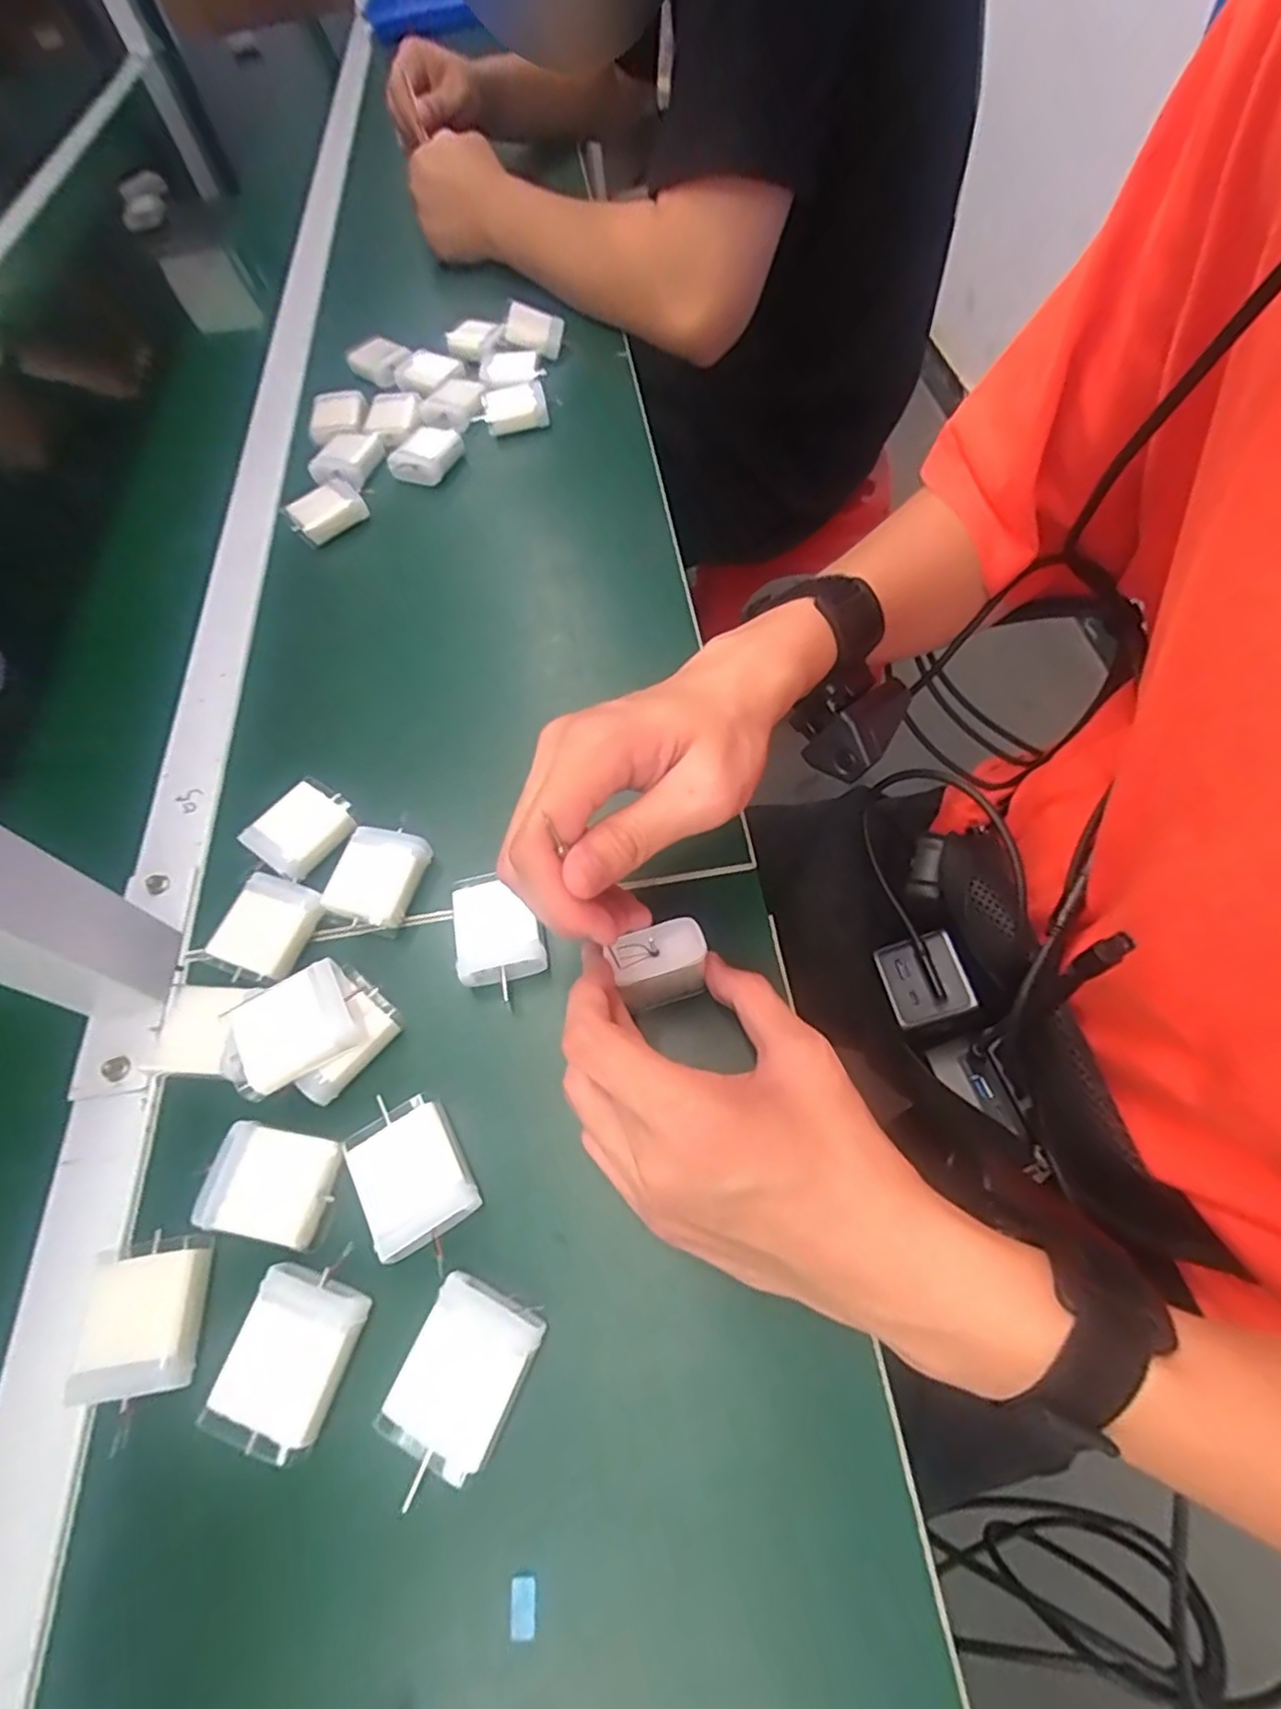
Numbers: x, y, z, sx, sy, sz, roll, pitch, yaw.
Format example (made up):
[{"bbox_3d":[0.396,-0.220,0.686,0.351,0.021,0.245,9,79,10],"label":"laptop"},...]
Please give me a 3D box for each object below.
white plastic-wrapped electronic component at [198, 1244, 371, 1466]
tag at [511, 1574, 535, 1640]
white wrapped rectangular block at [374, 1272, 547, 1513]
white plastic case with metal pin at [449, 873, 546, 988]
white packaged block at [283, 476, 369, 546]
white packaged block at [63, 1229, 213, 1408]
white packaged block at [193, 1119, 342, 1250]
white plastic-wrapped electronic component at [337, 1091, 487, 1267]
[{"bbox_3d":[-0.130,0.185,0.255,0.042,0.009,0.058,12,62,11],"label":"white plastic-wrapped electronic component"},{"bbox_3d":[-0.038,0.246,0.222,0.008,0.004,0.015,-5,60,1],"label":"tag"},{"bbox_3d":[-0.064,0.190,0.248,0.041,0.017,0.057,19,64,14],"label":"white wrapped rectangular block"},{"bbox_3d":[-0.070,0.035,0.335,0.041,0.021,0.054,-16,61,-5],"label":"white plastic case with metal pin"},{"bbox_3d":[-0.227,-0.249,0.496,0.051,0.020,0.038,-40,64,-14],"label":"white packaged block"},{"bbox_3d":[-0.194,0.178,0.263,0.045,0.009,0.050,-9,60,-1],"label":"white packaged block"},{"bbox_3d":[-0.154,0.137,0.285,0.053,0.012,0.041,6,61,7],"label":"white packaged block"},{"bbox_3d":[-0.094,0.133,0.282,0.042,0.018,0.054,-29,63,-12],"label":"white plastic-wrapped electronic component"}]

